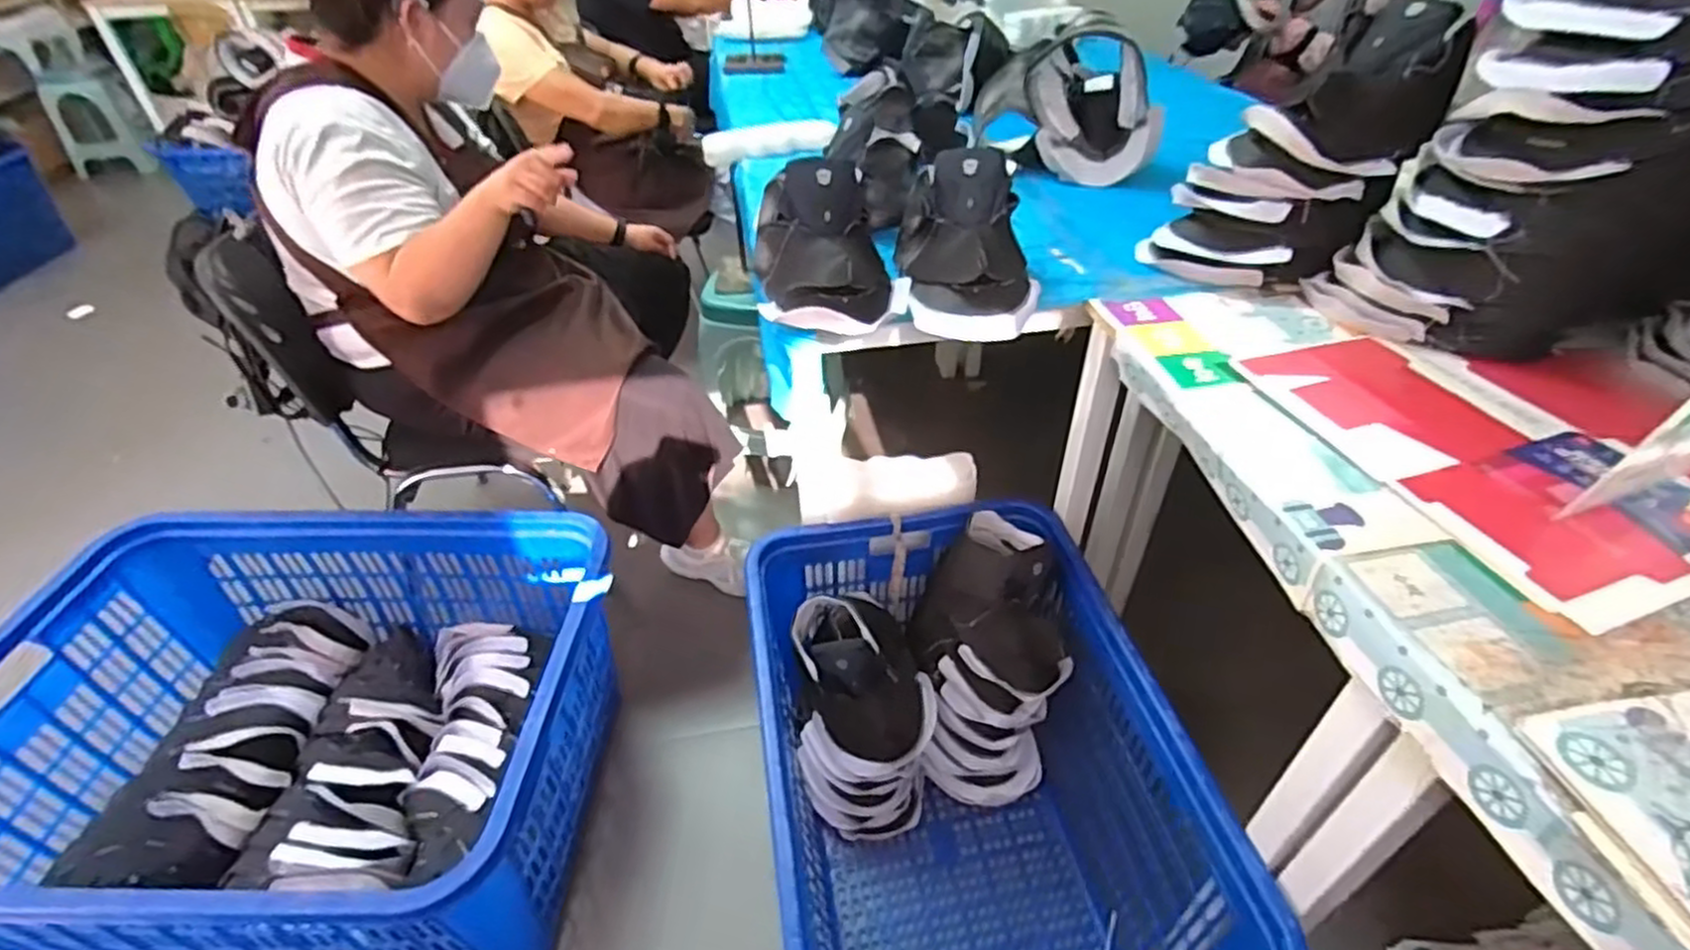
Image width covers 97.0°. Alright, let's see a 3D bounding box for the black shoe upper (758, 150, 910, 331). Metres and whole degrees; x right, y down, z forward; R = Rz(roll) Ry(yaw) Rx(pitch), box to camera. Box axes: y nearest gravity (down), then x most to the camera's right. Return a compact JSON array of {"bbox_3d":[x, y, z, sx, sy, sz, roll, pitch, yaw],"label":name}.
[{"bbox_3d":[-0.016,-0.300,0.951,0.188,0.151,0.203,-3,40,-2],"label":"black shoe upper"}]

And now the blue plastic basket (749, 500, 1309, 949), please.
[{"bbox_3d":[0.155,0.442,1.062,0.499,0.411,0.720,-8,40,-8],"label":"blue plastic basket"}]

